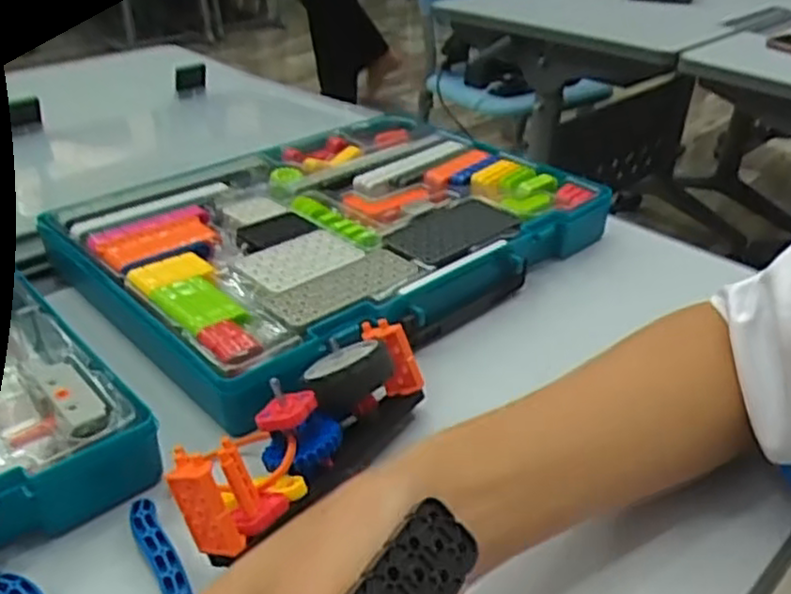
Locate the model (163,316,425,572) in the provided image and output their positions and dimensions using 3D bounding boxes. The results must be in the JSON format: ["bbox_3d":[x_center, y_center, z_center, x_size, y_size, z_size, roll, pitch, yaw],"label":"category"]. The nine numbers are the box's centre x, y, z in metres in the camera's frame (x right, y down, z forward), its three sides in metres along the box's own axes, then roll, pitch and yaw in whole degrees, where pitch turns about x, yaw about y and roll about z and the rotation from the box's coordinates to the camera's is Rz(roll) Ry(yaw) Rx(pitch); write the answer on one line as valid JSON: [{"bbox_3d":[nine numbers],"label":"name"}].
[{"bbox_3d":[-0.043,0.063,0.362,0.050,0.051,0.155,21,37,28],"label":"model"}]

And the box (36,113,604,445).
[{"bbox_3d":[-0.042,-0.054,0.561,0.360,0.046,0.271,-26,42,-37],"label":"box"}]

